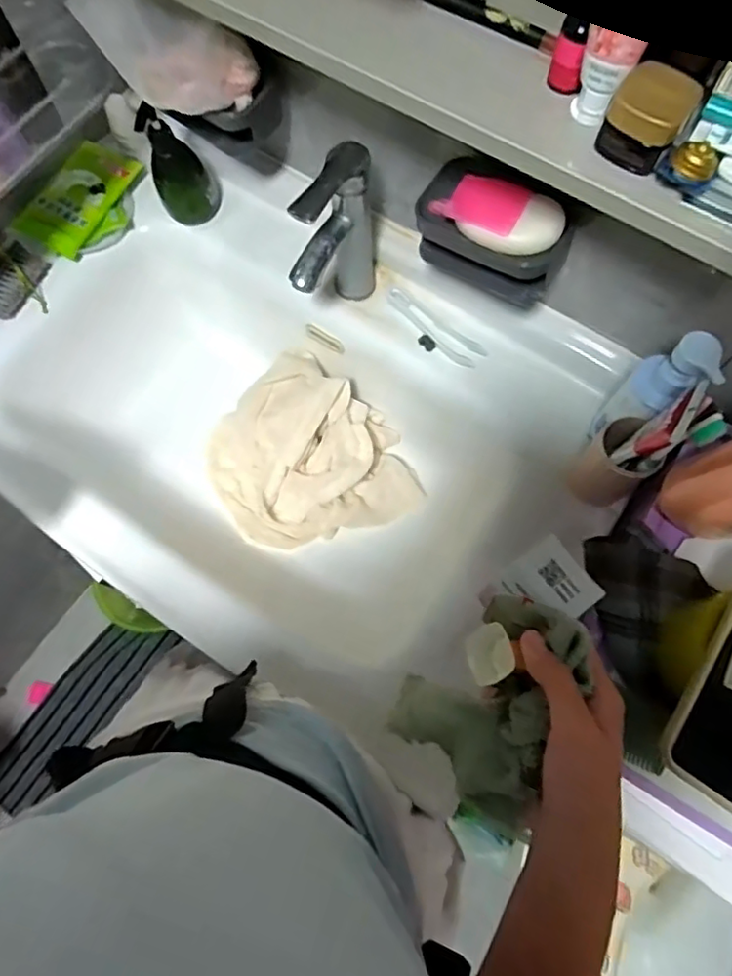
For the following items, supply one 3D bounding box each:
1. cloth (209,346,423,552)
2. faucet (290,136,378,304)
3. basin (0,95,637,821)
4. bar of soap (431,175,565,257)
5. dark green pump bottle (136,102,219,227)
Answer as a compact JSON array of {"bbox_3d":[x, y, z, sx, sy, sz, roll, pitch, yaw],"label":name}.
[{"bbox_3d":[-0.077,-0.042,0.720,0.230,0.118,0.232,-28,74,-8],"label":"cloth"},{"bbox_3d":[-0.029,-0.239,0.591,0.044,0.180,0.121,19,73,7],"label":"faucet"},{"bbox_3d":[-0.111,-0.089,0.709,0.673,0.165,0.457,29,75,10],"label":"basin"},{"bbox_3d":[0.108,-0.225,0.481,0.106,0.022,0.051,25,74,9],"label":"bar of soap"},{"bbox_3d":[-0.213,-0.370,0.659,0.070,0.144,0.048,-19,73,-5],"label":"dark green pump bottle"}]

